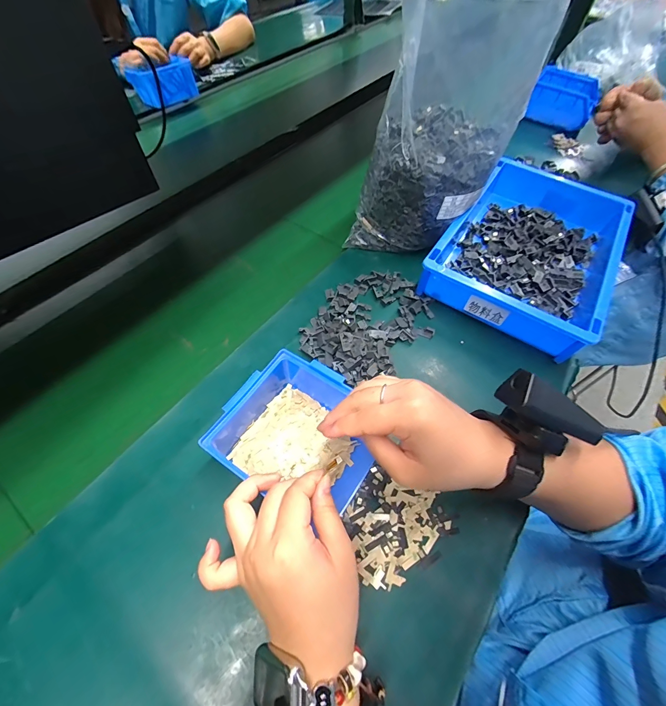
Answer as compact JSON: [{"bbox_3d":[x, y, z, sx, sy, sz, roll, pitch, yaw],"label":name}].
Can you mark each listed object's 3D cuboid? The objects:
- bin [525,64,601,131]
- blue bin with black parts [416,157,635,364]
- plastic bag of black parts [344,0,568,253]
[{"bbox_3d":[0.517,-0.572,0.740,0.131,0.071,0.152,26,60,15],"label":"bin"},{"bbox_3d":[0.280,-0.150,0.476,0.206,0.081,0.310,33,63,13],"label":"blue bin with black parts"},{"bbox_3d":[0.138,-0.284,0.415,0.155,0.264,0.184,23,61,8],"label":"plastic bag of black parts"}]

